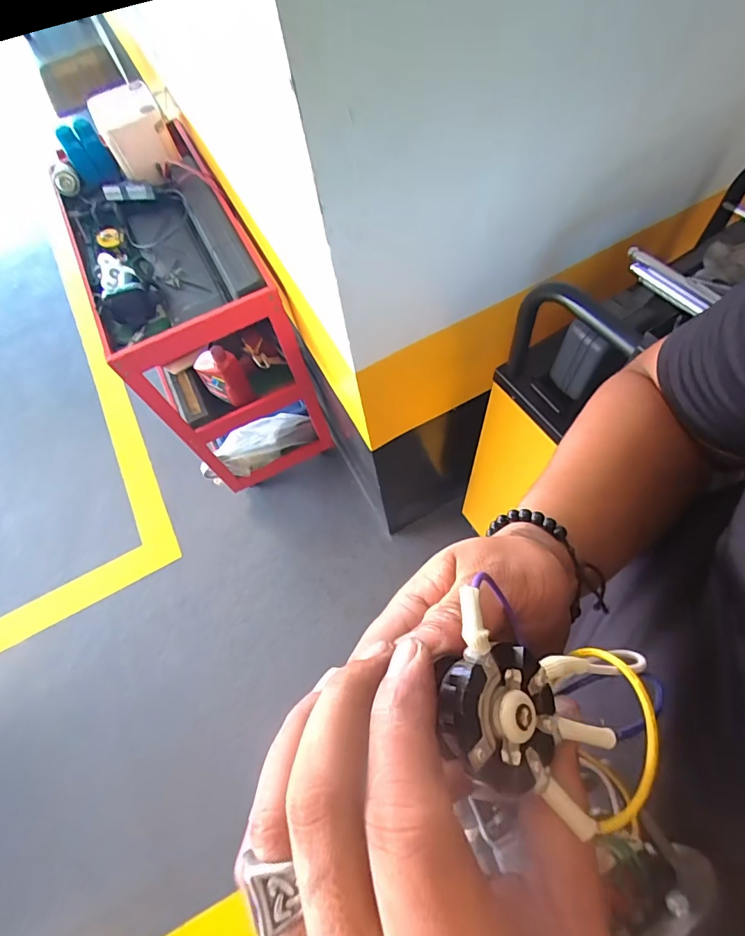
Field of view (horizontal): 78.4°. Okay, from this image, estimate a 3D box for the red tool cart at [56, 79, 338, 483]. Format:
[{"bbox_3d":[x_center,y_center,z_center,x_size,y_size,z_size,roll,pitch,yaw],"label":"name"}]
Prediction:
[{"bbox_3d":[-0.463,-0.407,1.242,0.366,0.693,0.655,-29,66,-8],"label":"red tool cart"}]

